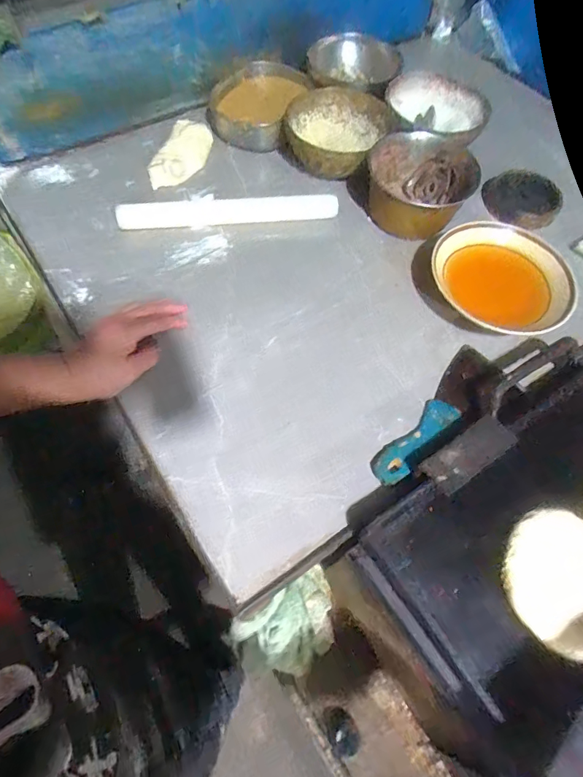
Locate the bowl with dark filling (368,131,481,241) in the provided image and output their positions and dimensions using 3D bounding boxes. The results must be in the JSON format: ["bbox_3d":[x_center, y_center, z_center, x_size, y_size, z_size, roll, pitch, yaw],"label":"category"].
[{"bbox_3d":[0.181,-0.272,0.586,0.140,0.085,0.130,0,64,-1],"label":"bowl with dark filling"}]

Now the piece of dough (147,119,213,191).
[{"bbox_3d":[-0.162,-0.344,0.627,0.056,0.024,0.124,18,65,8],"label":"piece of dough"}]

